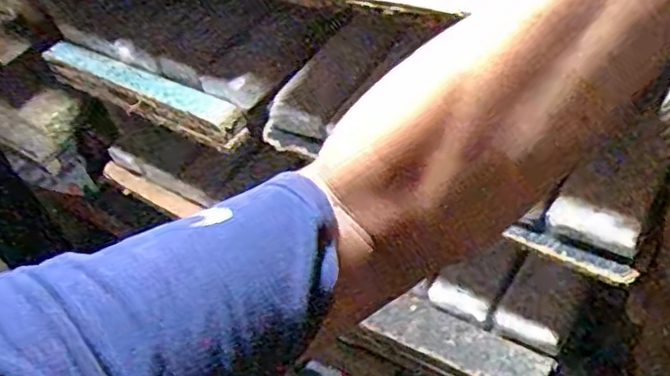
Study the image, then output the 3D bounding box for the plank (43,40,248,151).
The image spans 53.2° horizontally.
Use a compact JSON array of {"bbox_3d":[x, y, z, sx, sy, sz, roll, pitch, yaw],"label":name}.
[{"bbox_3d":[-0.234,-0.114,0.781,0.338,0.049,0.035,23,41,28],"label":"plank"}]

